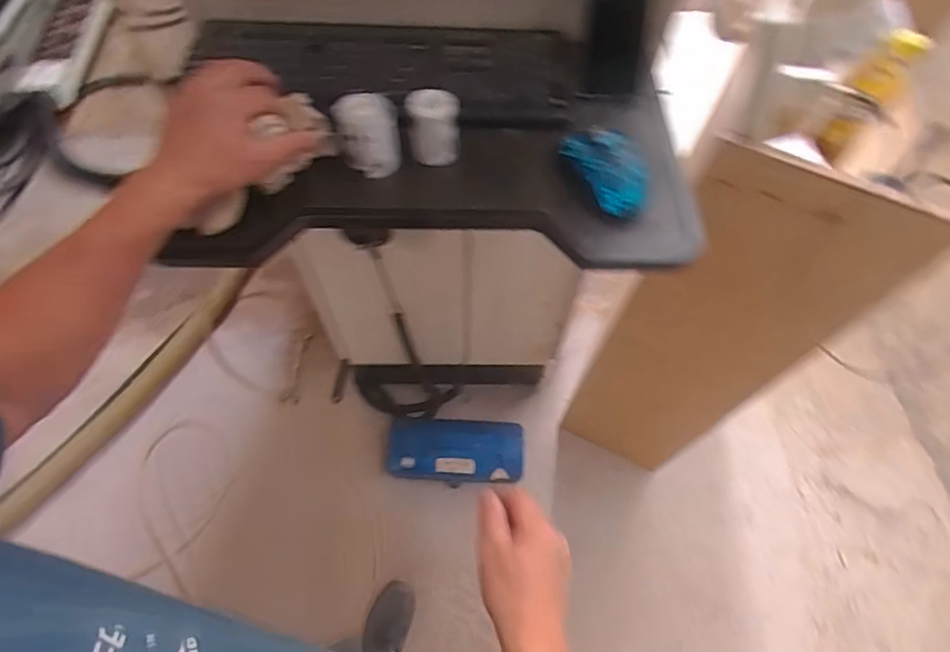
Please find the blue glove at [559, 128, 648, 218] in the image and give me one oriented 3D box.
[{"bbox_3d":[0.136,-0.160,0.563,0.073,0.033,0.098,-18,63,-11],"label":"blue glove"}]

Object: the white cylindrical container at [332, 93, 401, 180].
[{"bbox_3d":[-0.108,-0.192,0.561,0.059,0.071,0.046,-12,62,-8],"label":"white cylindrical container"}]

